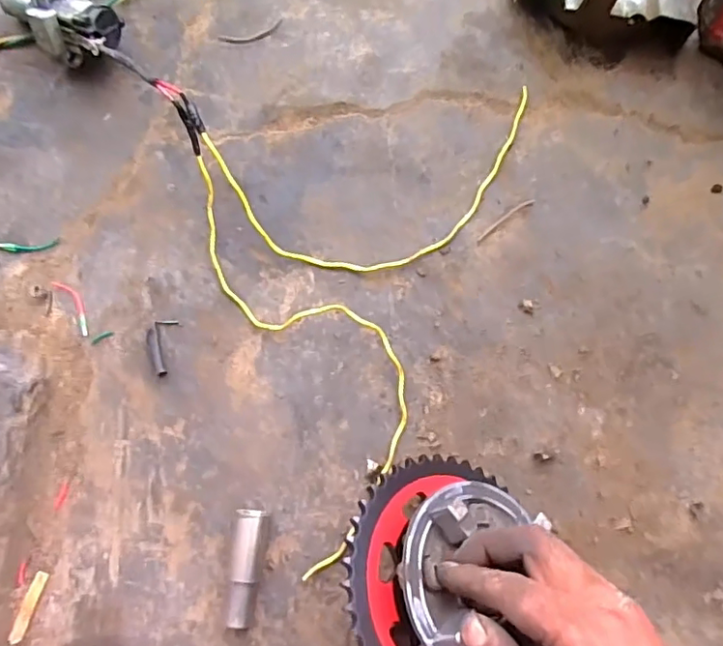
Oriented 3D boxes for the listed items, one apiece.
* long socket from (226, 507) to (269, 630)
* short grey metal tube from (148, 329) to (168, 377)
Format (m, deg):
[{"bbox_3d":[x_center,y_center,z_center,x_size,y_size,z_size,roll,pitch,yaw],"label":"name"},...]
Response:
[{"bbox_3d":[-0.081,0.175,0.407,0.022,0.018,0.078,2,77,2],"label":"long socket"},{"bbox_3d":[-0.164,0.024,0.454,0.009,0.007,0.041,-21,77,-4],"label":"short grey metal tube"}]

